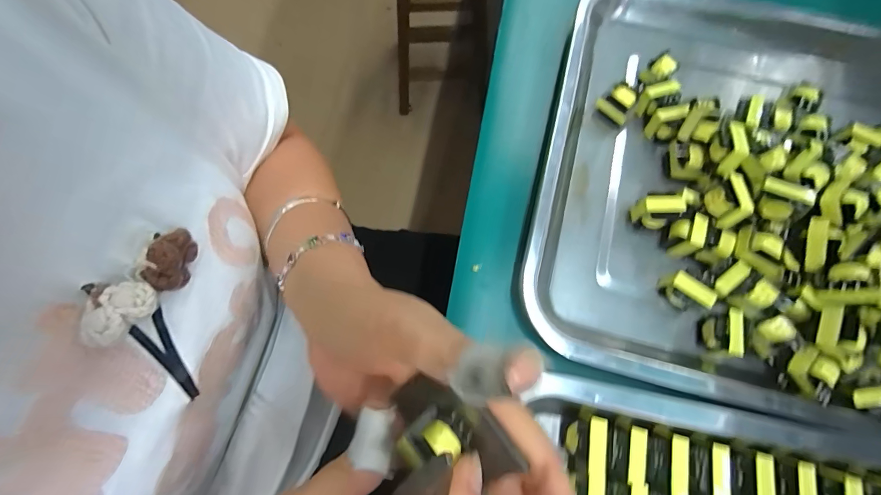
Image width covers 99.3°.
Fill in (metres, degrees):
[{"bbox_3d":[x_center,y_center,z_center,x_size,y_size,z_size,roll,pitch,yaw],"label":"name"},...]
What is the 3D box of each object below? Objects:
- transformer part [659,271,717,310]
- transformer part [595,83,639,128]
[{"bbox_3d":[0.145,0.028,0.224,0.025,0.020,0.013,37,76,12],"label":"transformer part"},{"bbox_3d":[0.123,-0.101,0.263,0.023,0.015,0.022,34,75,11],"label":"transformer part"}]

